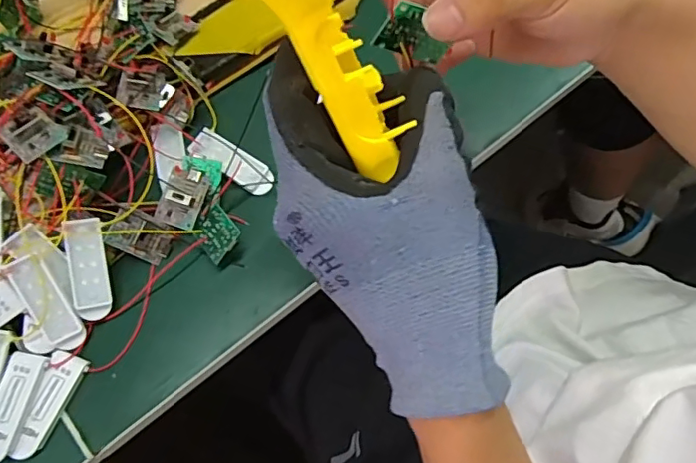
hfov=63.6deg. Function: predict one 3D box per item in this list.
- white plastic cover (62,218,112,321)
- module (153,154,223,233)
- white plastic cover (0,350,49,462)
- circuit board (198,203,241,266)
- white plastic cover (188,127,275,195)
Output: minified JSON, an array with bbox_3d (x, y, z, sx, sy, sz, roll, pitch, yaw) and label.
[{"bbox_3d":[-0.149,0.022,0.321,0.020,0.007,0.057,-8,88,-28],"label":"white plastic cover"},{"bbox_3d":[-0.098,-0.028,0.346,0.028,0.011,0.049,21,69,7],"label":"module"},{"bbox_3d":[-0.181,0.093,0.299,0.019,0.005,0.056,11,68,3],"label":"white plastic cover"},{"bbox_3d":[-0.079,0.002,0.339,0.026,0.004,0.033,-50,59,9],"label":"circuit board"},{"bbox_3d":[-0.073,-0.046,0.360,0.058,0.010,0.021,34,71,12],"label":"white plastic cover"}]

